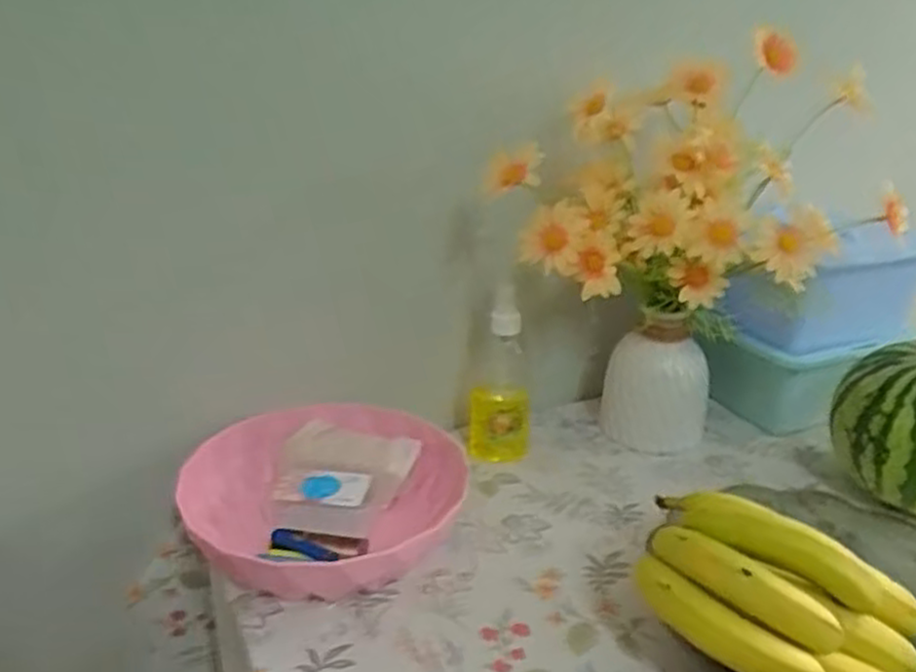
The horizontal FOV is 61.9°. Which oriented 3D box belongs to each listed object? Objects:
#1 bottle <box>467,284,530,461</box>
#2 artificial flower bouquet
[{"bbox_3d":[0.042,0.041,0.756,0.061,0.176,0.049,2,23,2],"label":"bottle"},{"bbox_3d":[0.196,-0.124,0.690,0.323,0.233,0.165,-2,23,-7],"label":"artificial flower bouquet"}]

